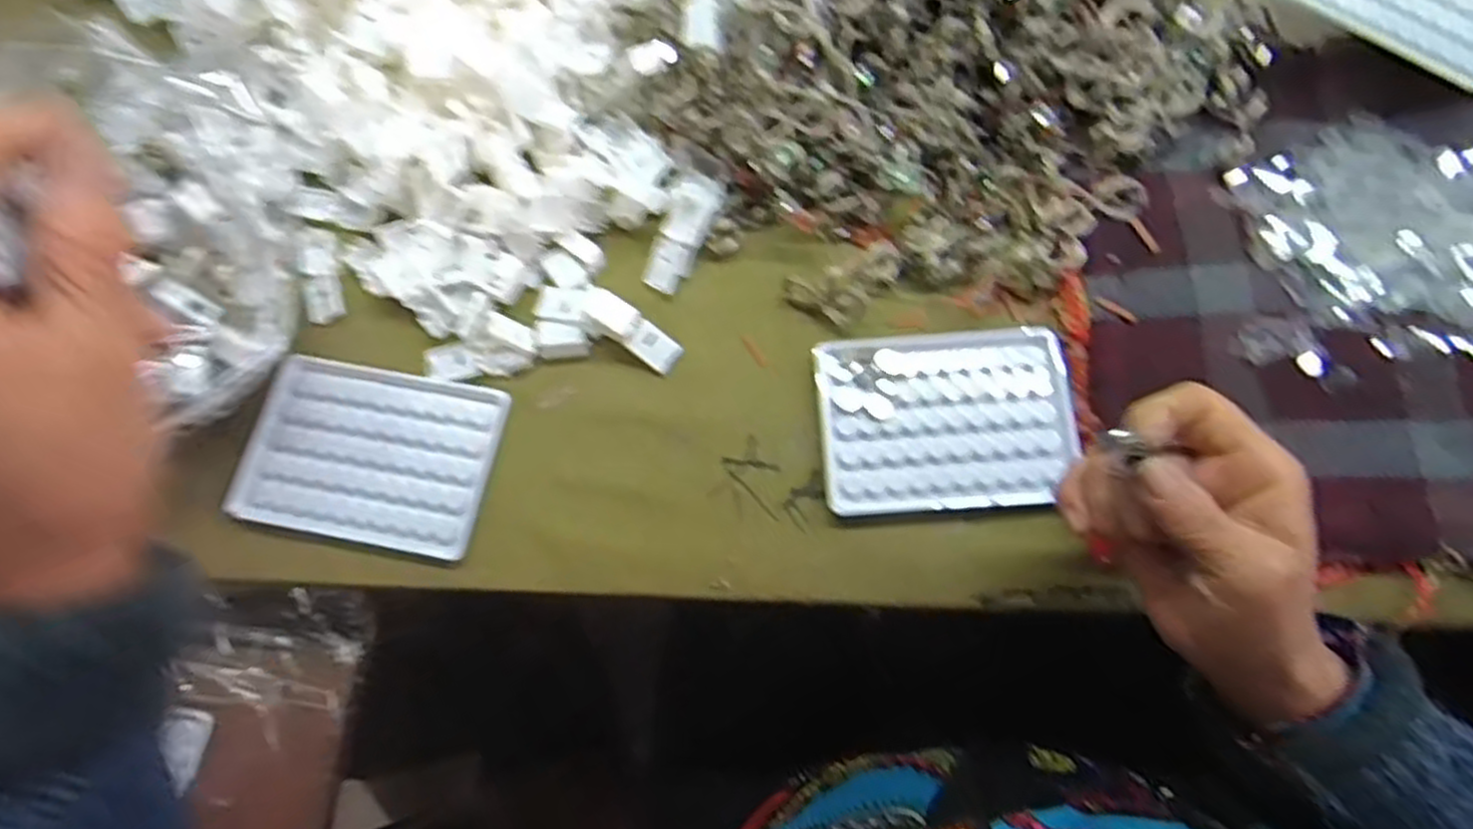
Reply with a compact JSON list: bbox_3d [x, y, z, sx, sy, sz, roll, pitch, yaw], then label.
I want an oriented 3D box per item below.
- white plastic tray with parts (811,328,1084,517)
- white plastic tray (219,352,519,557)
[{"bbox_3d":[0.111,0.004,0.419,0.131,0.012,0.096,-3,72,1],"label":"white plastic tray with parts"},{"bbox_3d":[-0.198,0.020,0.424,0.132,0.006,0.094,11,73,5],"label":"white plastic tray"}]

